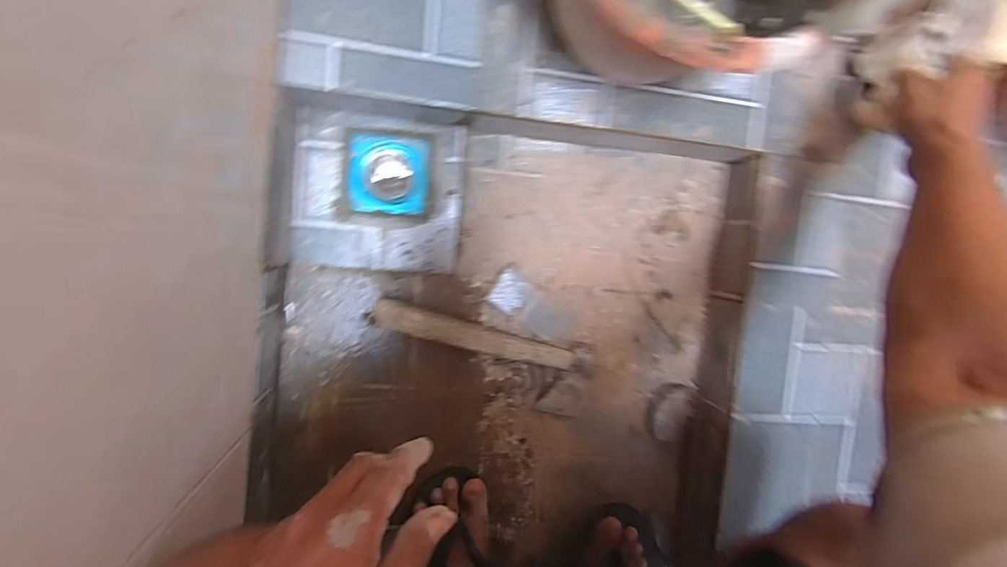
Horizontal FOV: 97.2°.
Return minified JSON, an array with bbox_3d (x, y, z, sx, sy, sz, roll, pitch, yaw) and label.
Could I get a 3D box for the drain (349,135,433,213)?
[{"bbox_3d":[-0.152,-0.144,0.598,0.102,0.031,0.099,3,94,-9],"label":"drain"}]

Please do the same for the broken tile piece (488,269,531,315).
[{"bbox_3d":[0.009,0.014,0.616,0.047,0.014,0.051,39,88,-10],"label":"broken tile piece"}]

